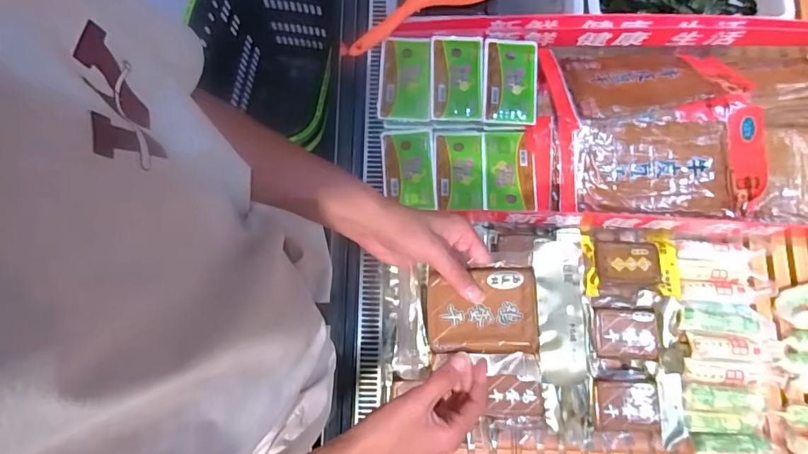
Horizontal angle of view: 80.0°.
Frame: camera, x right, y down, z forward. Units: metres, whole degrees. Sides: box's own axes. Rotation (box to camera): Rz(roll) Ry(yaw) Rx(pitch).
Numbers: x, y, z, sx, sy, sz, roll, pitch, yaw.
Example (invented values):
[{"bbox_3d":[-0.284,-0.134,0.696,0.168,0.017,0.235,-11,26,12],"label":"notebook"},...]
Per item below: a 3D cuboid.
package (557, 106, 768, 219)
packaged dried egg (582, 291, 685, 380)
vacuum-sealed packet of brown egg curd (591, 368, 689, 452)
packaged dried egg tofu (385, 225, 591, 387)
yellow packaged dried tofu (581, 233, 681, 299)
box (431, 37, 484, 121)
[{"bbox_3d":[0.404,-0.096,0.764,0.297,0.021,0.160,-2,90,11],"label":"package"},{"bbox_3d":[0.371,0.173,0.782,0.151,0.022,0.121,-2,80,-1],"label":"packaged dried egg"},{"bbox_3d":[0.366,0.282,0.756,0.146,0.026,0.104,2,80,0],"label":"vacuum-sealed packet of brown egg curd"},{"bbox_3d":[0.073,0.075,0.456,0.180,0.017,0.129,-4,74,20],"label":"packaged dried egg tofu"},{"bbox_3d":[0.383,0.066,0.812,0.158,0.023,0.101,0,80,0],"label":"yellow packaged dried tofu"},{"bbox_3d":[0.089,-0.245,0.813,0.086,0.037,0.144,0,80,0],"label":"box"}]

